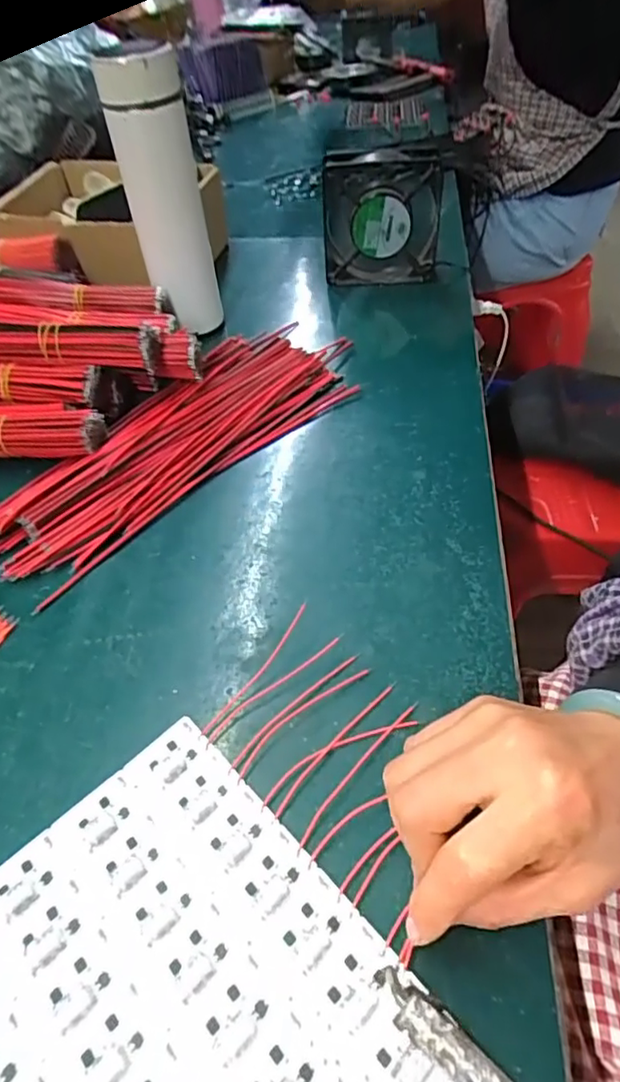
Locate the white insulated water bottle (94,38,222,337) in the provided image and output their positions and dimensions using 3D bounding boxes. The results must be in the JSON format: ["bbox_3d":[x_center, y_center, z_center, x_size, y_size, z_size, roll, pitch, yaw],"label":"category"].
[{"bbox_3d":[-0.133,-0.315,0.540,0.070,0.219,0.059,-13,47,-7],"label":"white insulated water bottle"}]

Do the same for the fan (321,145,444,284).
[{"bbox_3d":[0.074,-0.333,0.610,0.116,0.126,0.031,8,48,12],"label":"fan"}]

